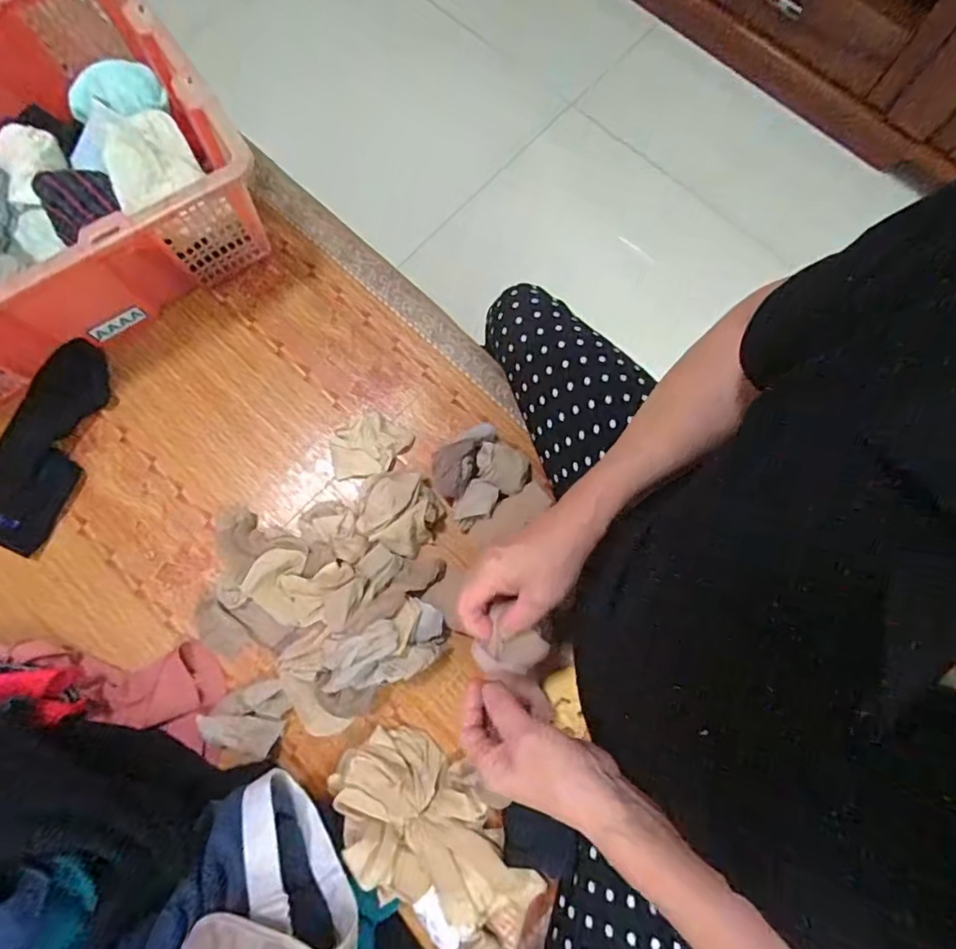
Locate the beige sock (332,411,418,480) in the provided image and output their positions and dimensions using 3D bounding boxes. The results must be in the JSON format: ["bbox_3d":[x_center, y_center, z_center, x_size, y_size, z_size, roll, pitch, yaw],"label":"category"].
[{"bbox_3d":[-0.129,-0.032,0.622,0.075,0.020,0.085,38,80,7],"label":"beige sock"}]

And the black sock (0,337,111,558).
[{"bbox_3d":[-0.487,-0.036,0.607,0.071,0.037,0.238,17,78,3],"label":"black sock"}]

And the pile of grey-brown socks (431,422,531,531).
[{"bbox_3d":[0.001,-0.004,0.606,0.103,0.048,0.092,-37,81,-8],"label":"pile of grey-brown socks"}]

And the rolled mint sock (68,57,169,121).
[{"bbox_3d":[-0.423,-0.443,0.627,0.126,0.042,0.058,2,78,0],"label":"rolled mint sock"}]

